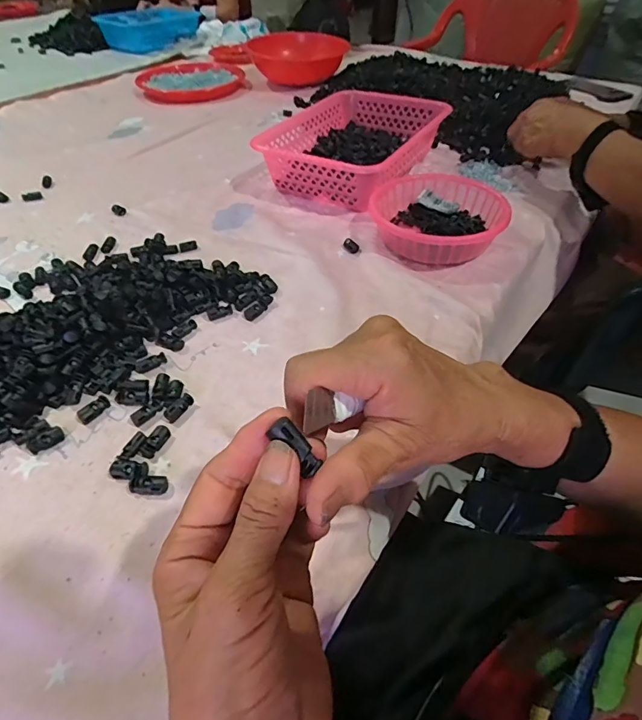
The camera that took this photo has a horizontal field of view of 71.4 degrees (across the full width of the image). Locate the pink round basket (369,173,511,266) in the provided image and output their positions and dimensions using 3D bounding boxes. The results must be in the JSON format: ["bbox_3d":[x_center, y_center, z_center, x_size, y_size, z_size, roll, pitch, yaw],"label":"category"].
[{"bbox_3d":[0.151,-0.185,0.583,0.160,0.049,0.173,8,46,9],"label":"pink round basket"}]

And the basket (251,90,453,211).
[{"bbox_3d":[0.052,-0.346,0.723,0.206,0.080,0.289,25,52,20],"label":"basket"}]

